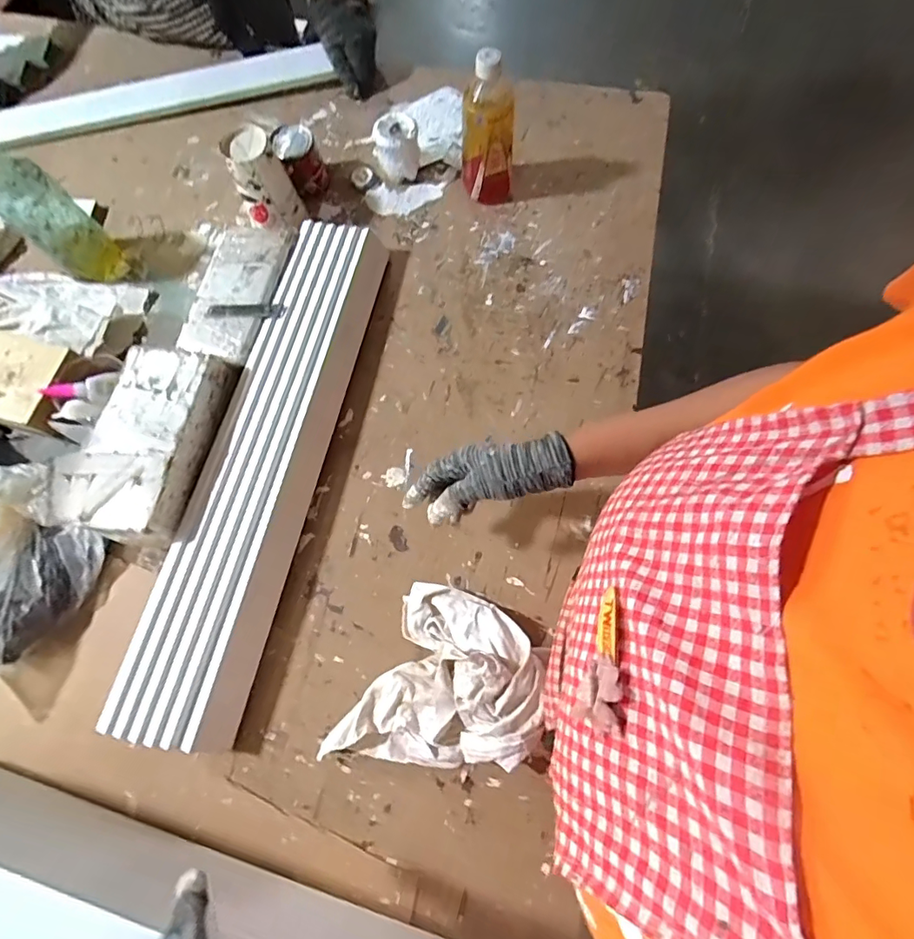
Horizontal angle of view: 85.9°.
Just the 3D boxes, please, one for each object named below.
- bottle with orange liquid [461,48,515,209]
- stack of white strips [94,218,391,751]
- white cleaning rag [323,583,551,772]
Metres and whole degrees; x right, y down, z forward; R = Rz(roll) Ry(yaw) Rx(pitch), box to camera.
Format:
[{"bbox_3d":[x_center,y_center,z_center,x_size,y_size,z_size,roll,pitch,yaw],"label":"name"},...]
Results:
[{"bbox_3d":[0.042,-0.448,0.658,0.071,0.188,0.062,0,72,2],"label":"bottle with orange liquid"},{"bbox_3d":[-0.226,-0.027,0.601,0.125,0.050,0.642,11,72,5],"label":"stack of white strips"},{"bbox_3d":[-0.008,0.226,0.494,0.175,0.079,0.190,24,74,9],"label":"white cleaning rag"}]

